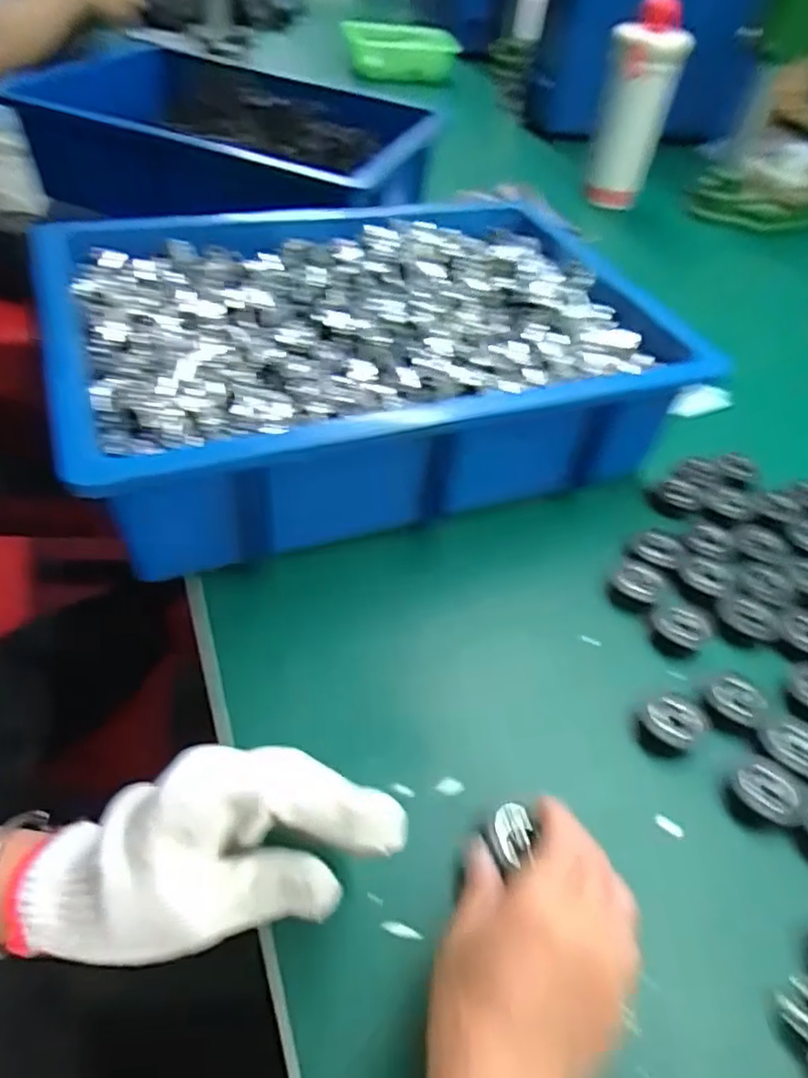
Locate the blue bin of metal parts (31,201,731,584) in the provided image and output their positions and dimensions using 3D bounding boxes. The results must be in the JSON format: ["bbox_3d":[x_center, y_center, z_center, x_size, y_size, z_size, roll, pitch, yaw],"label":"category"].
[{"bbox_3d":[-0.025,-0.145,0.531,0.423,0.106,0.314,-14,51,-18],"label":"blue bin of metal parts"}]

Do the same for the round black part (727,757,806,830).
[{"bbox_3d":[0.195,0.140,0.360,0.033,0.015,0.034,3,48,-3],"label":"round black part"}]

